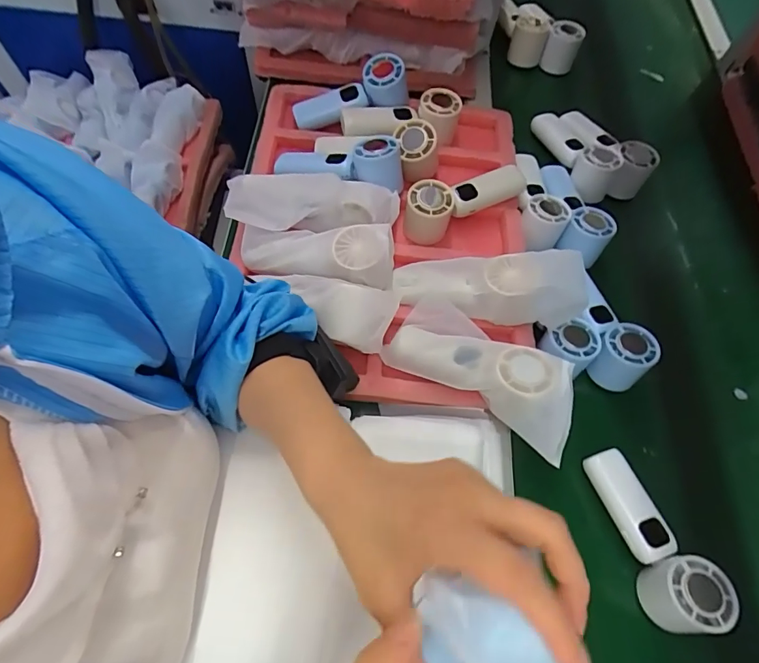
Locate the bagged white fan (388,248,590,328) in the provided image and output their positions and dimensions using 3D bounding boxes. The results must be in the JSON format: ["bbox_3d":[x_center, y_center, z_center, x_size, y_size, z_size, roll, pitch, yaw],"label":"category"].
[{"bbox_3d":[0.112,-0.047,0.458,0.186,0.061,0.059,5,61,20],"label":"bagged white fan"}]

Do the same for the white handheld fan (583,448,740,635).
[{"bbox_3d":[0.251,0.183,0.396,0.056,0.050,0.150,-10,64,-8],"label":"white handheld fan"}]

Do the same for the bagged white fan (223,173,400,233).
[{"bbox_3d":[-0.075,-0.144,0.475,0.186,0.036,0.074,3,63,-2],"label":"bagged white fan"}]

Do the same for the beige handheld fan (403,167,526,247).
[{"bbox_3d":[0.103,-0.159,0.537,0.154,0.075,0.048,-22,67,-14],"label":"beige handheld fan"}]

